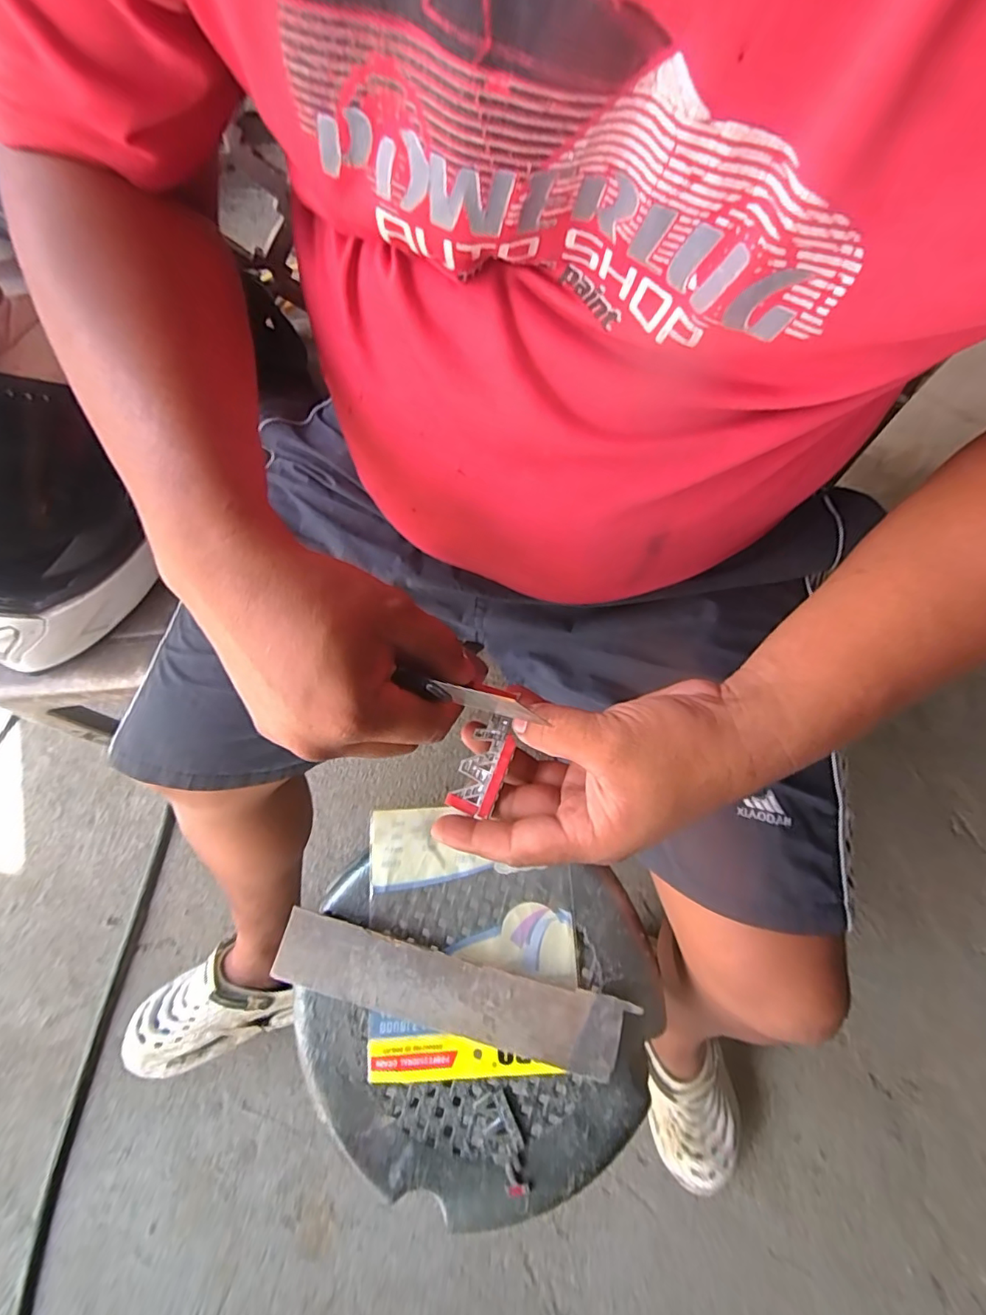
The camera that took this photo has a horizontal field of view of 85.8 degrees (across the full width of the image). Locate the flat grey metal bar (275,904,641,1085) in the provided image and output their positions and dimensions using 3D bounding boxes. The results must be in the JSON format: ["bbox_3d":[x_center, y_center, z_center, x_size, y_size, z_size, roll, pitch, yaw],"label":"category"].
[{"bbox_3d":[-0.040,0.280,0.444,0.290,0.006,0.058,13,72,4],"label":"flat grey metal bar"}]

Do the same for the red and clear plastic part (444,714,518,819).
[{"bbox_3d":[-0.005,0.061,0.304,0.026,0.004,0.057,17,80,23],"label":"red and clear plastic part"}]

